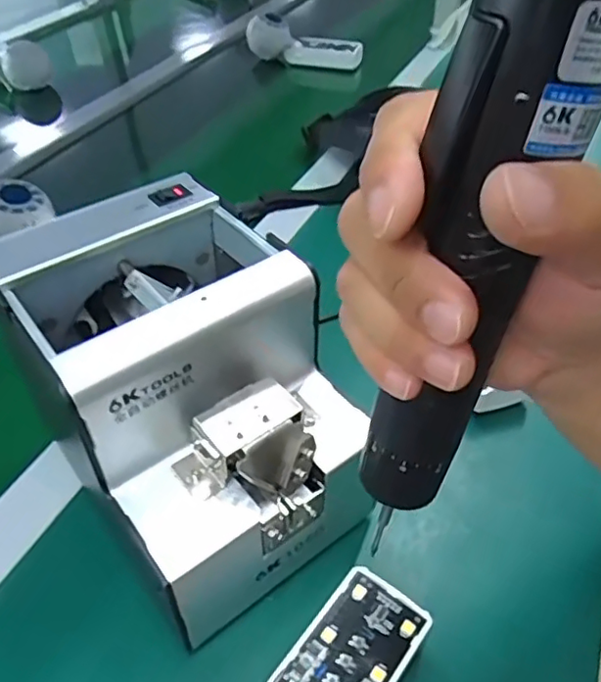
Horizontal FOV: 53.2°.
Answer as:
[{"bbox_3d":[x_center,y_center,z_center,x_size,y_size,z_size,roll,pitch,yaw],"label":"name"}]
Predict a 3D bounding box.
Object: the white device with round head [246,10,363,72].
[{"bbox_3d":[0.006,-0.434,0.866,0.171,0.060,0.055,16,46,17],"label":"white device with round head"}]

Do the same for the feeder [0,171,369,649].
[{"bbox_3d":[-0.057,0.020,0.307,0.136,0.122,0.174,-31,51,-28],"label":"feeder"}]

